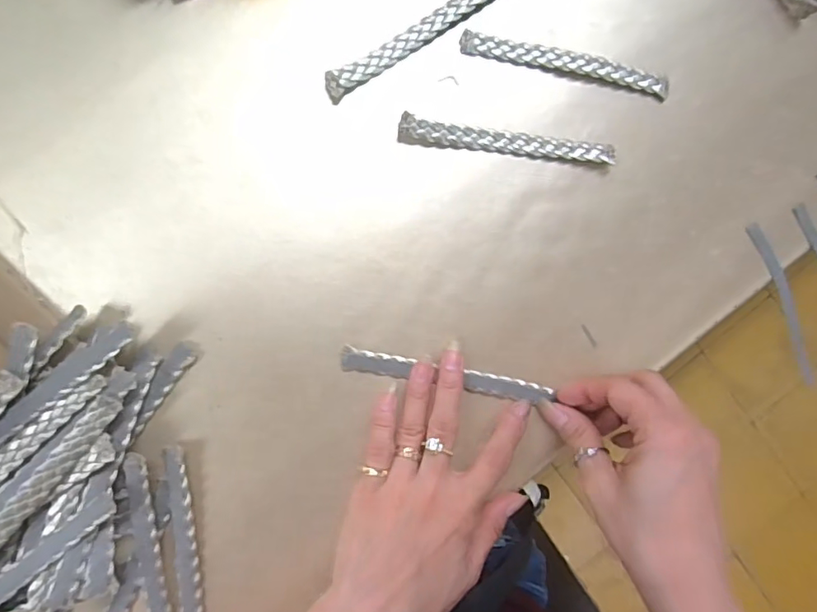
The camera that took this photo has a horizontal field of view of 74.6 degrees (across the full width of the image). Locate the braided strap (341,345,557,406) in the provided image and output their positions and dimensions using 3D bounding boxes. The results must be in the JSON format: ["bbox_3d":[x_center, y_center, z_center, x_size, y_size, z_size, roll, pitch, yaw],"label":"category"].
[{"bbox_3d":[0.024,0.043,0.326,0.130,0.008,0.014,11,90,-7],"label":"braided strap"}]

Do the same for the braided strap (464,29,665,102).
[{"bbox_3d":[0.098,-0.150,0.331,0.133,0.006,0.013,10,90,-7],"label":"braided strap"}]

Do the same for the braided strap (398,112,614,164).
[{"bbox_3d":[0.060,-0.100,0.325,0.132,0.010,0.013,5,90,-7],"label":"braided strap"}]

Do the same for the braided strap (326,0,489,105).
[{"bbox_3d":[0.009,-0.165,0.320,0.136,0.006,0.013,-35,95,-5],"label":"braided strap"}]

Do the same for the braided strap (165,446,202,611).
[{"bbox_3d":[-0.128,0.148,0.308,0.013,0.011,0.135,-3,91,-7],"label":"braided strap"}]

